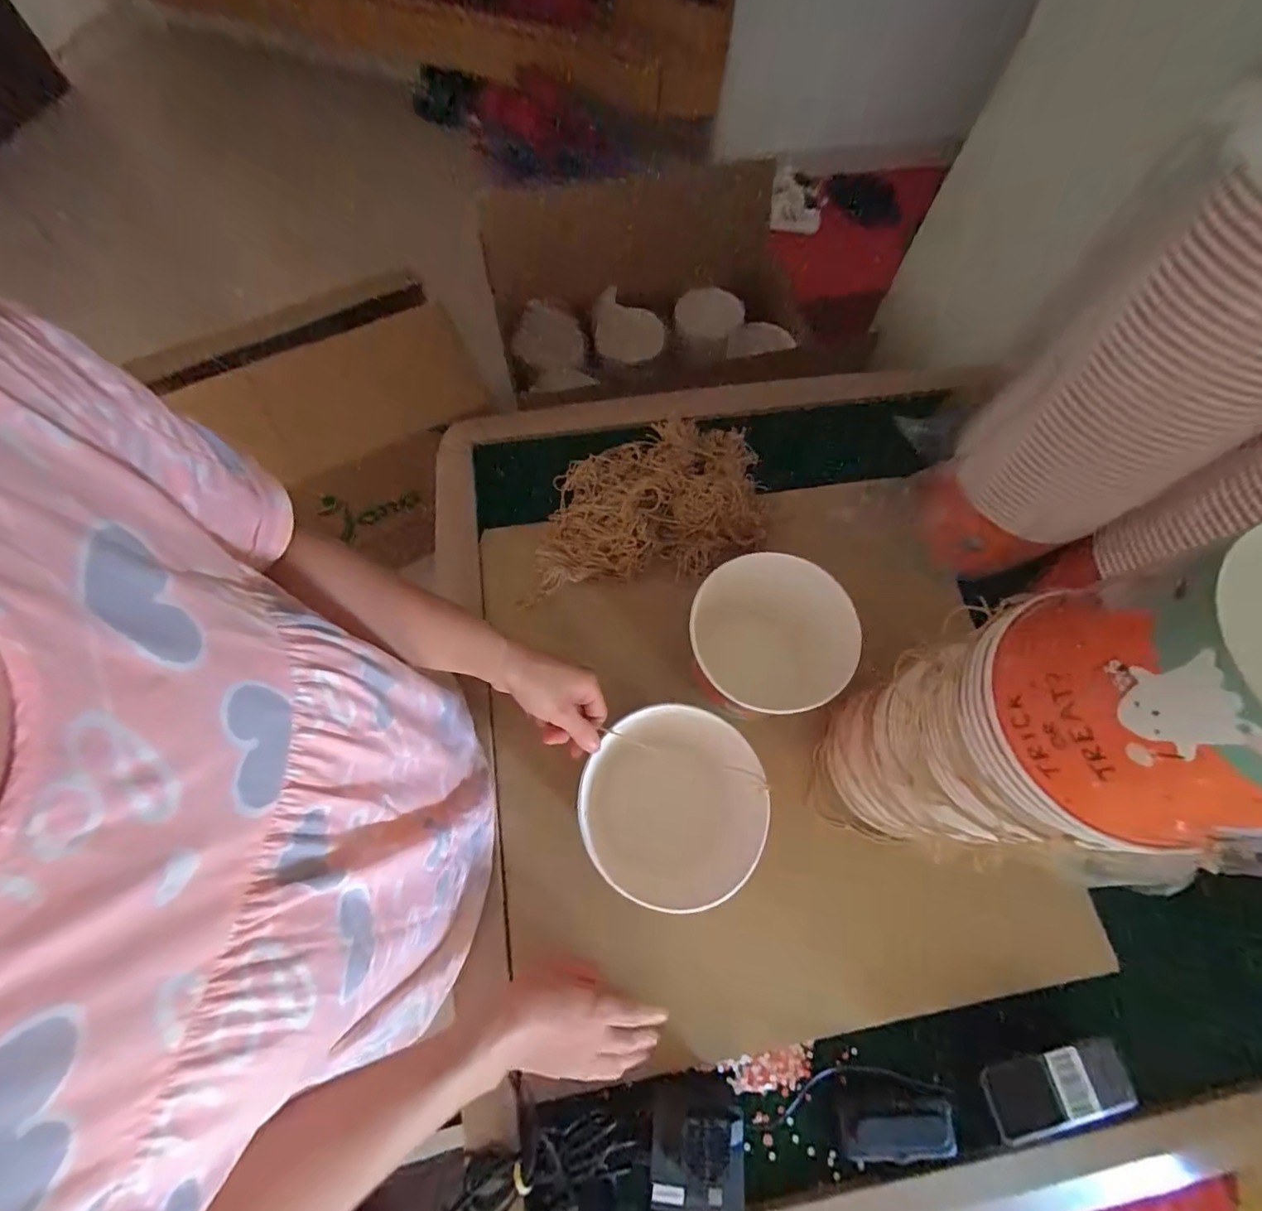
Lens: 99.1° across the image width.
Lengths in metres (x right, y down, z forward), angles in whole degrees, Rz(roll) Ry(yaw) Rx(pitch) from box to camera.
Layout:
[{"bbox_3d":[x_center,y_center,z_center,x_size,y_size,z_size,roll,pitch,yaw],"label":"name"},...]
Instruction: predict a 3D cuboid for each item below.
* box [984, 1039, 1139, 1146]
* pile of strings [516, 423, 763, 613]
[{"bbox_3d":[0.379,0.434,0.477,0.120,0.025,0.059,-10,69,-6],"label":"box"},{"bbox_3d":[0.018,-0.145,0.696,0.314,0.074,0.247,-5,69,-4],"label":"pile of strings"}]

